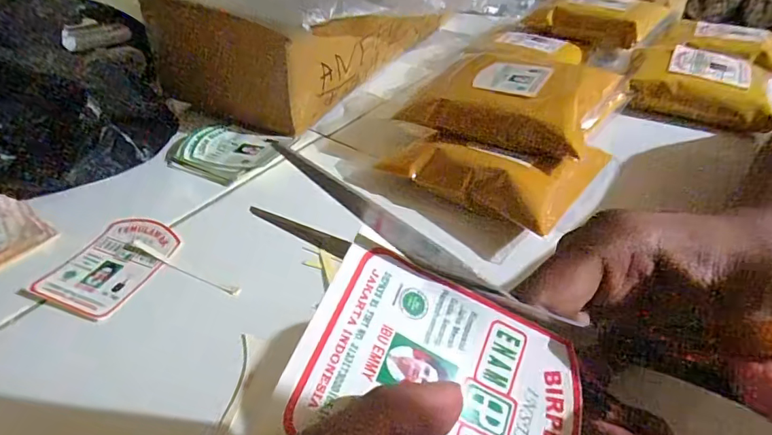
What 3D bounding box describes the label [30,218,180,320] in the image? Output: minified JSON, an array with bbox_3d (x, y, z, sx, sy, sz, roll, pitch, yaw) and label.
[{"bbox_3d":[-0.162,0.026,0.276,0.056,0.006,0.070,14,43,14],"label":"label"}]

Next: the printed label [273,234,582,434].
[{"bbox_3d":[0.014,0.044,0.118,0.074,0.004,0.058,29,57,-3],"label":"printed label"}]

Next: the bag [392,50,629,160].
[{"bbox_3d":[0.089,-0.081,0.331,0.131,0.044,0.080,22,45,24],"label":"bag"}]

